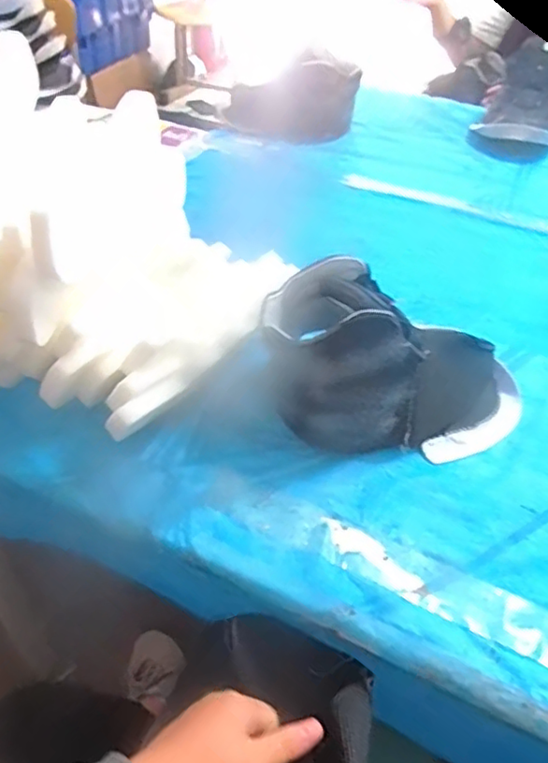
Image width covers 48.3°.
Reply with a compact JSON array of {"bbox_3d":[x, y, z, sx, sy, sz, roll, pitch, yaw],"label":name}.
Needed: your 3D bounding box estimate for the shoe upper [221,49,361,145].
[{"bbox_3d":[0.028,-0.561,1.194,0.267,0.140,0.117,12,44,12],"label":"shoe upper"}]

